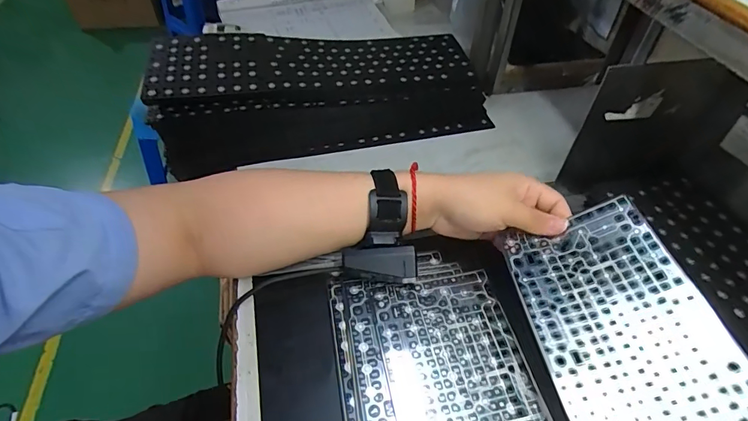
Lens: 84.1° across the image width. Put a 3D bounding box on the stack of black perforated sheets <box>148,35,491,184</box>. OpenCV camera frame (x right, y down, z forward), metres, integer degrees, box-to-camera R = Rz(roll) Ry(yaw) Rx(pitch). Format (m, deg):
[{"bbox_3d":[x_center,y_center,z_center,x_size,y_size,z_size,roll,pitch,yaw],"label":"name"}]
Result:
[{"bbox_3d":[-0.066,-0.157,0.569,0.425,0.110,0.161,-11,50,-13],"label":"stack of black perforated sheets"}]

